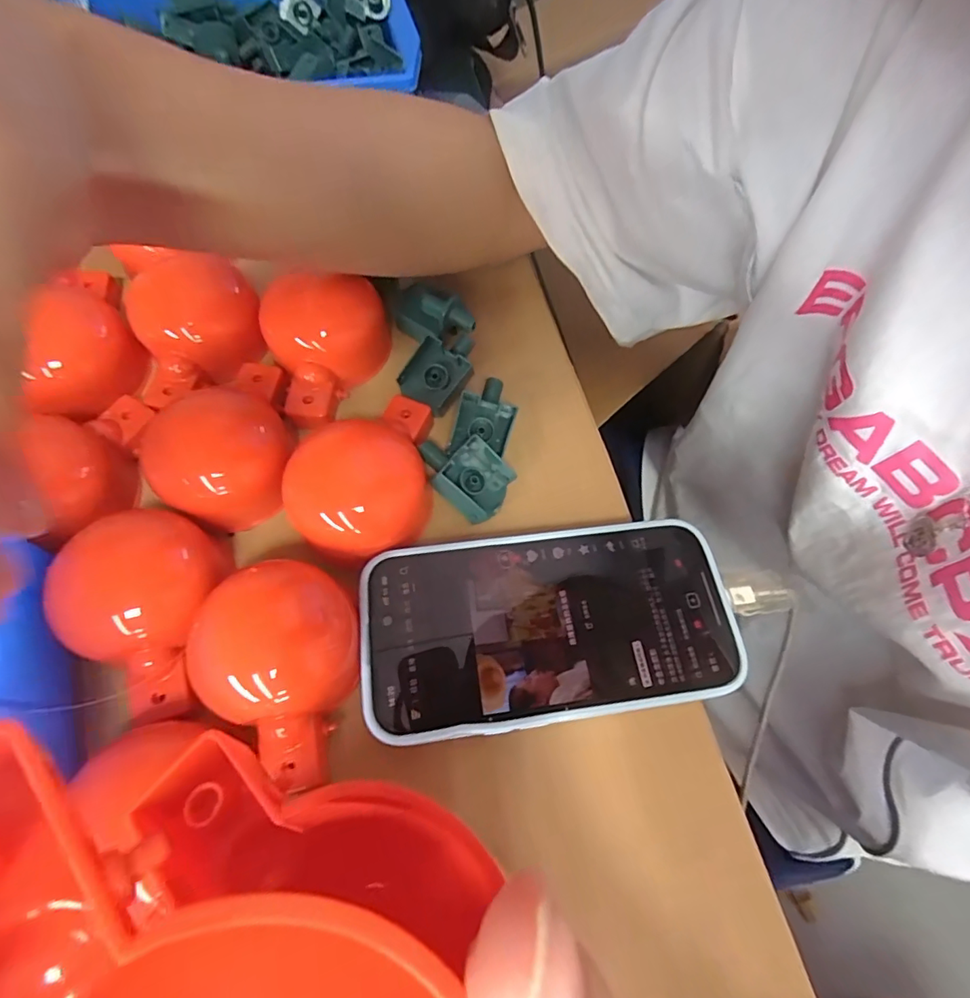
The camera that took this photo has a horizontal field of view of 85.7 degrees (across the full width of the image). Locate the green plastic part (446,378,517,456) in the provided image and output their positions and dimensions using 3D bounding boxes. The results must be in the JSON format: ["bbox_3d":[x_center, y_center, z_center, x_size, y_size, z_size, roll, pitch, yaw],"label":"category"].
[{"bbox_3d":[0.000,-0.039,0.252,0.027,0.010,0.041,12,68,8],"label":"green plastic part"}]

